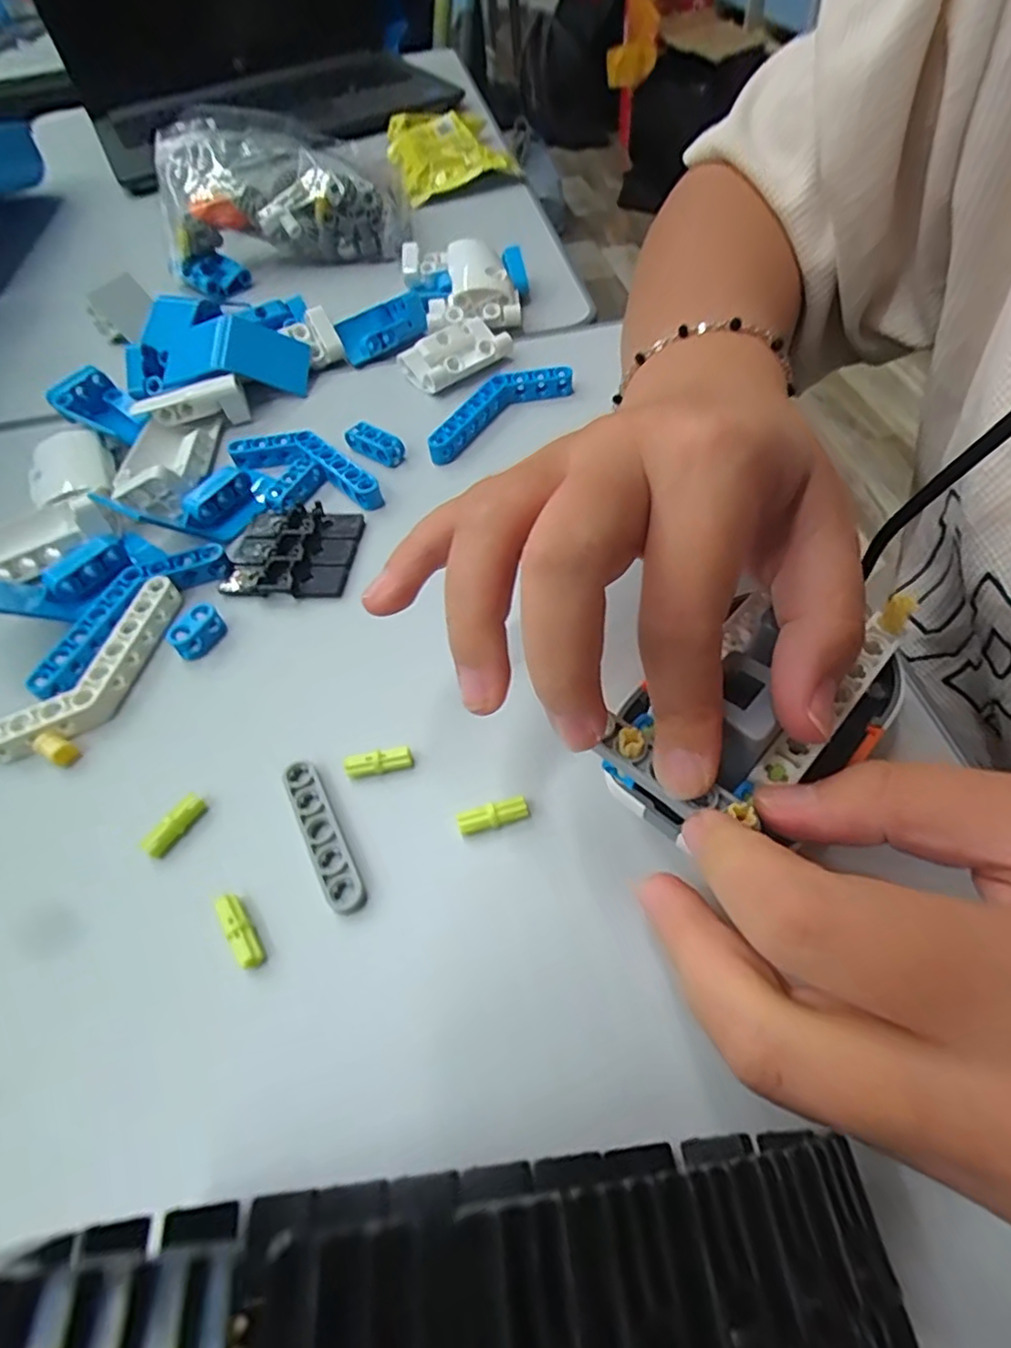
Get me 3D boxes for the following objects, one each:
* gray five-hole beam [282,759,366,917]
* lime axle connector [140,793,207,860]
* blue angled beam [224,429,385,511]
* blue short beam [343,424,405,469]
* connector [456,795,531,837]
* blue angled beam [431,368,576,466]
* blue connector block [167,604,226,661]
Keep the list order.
[{"bbox_3d":[-0.053,0.045,0.180,0.010,0.004,0.049,-26,56,-12],"label":"gray five-hole beam"},{"bbox_3d":[-0.097,0.044,0.183,0.006,0.005,0.020,28,62,23],"label":"lime axle connector"},{"bbox_3d":[-0.084,-0.092,0.273,0.078,0.010,0.024,25,61,22],"label":"blue angled beam"},{"bbox_3d":[-0.059,-0.103,0.281,0.027,0.013,0.011,30,63,24],"label":"blue short beam"},{"bbox_3d":[-0.003,0.041,0.178,0.020,0.007,0.006,-16,55,-7],"label":"connector"},{"bbox_3d":[-0.005,-0.123,0.290,0.080,0.013,0.020,-36,59,-18],"label":"blue angled beam"},{"bbox_3d":[-0.111,-0.016,0.224,0.010,0.010,0.019,25,61,22],"label":"blue connector block"}]

